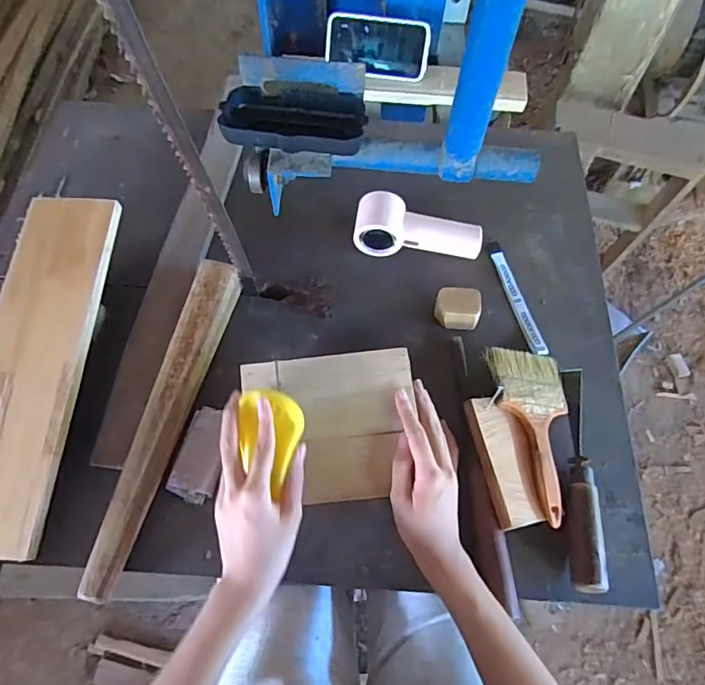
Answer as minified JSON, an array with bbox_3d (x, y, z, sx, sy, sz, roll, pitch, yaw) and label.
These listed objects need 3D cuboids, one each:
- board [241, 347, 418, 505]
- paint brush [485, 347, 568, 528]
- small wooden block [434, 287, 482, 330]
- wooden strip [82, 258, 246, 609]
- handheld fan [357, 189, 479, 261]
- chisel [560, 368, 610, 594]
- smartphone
[{"bbox_3d":[-0.020,0.084,0.495,0.163,0.007,0.143,-6,80,-1],"label":"board"},{"bbox_3d":[0.205,0.093,0.538,0.083,0.031,0.188,-6,64,-4],"label":"paint brush"},{"bbox_3d":[0.126,-0.041,0.598,0.051,0.035,0.038,6,64,2],"label":"small wooden block"},{"bbox_3d":[-0.194,0.075,0.526,0.040,0.031,0.354,11,65,4],"label":"wooden strip"},{"bbox_3d":[0.085,-0.149,0.639,0.163,0.047,0.065,5,64,1],"label":"handheld fan"},{"bbox_3d":[0.238,0.132,0.520,0.031,0.033,0.228,7,64,2],"label":"chisel"},{"bbox_3d":[0.039,-0.455,0.771,0.156,0.082,0.013,9,37,5],"label":"smartphone"}]

